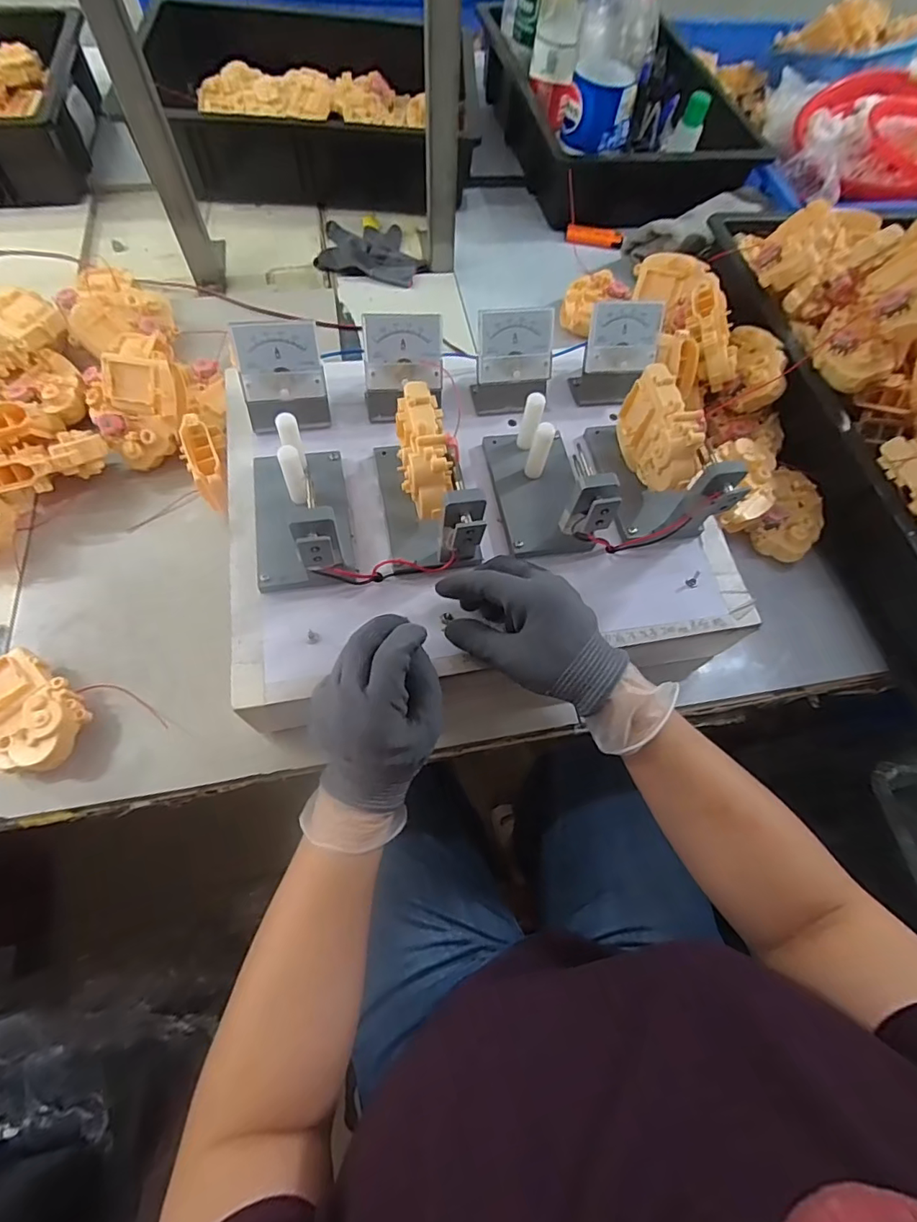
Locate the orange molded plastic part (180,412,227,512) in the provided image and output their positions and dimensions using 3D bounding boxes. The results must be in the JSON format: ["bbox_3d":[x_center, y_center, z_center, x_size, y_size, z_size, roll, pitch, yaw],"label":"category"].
[{"bbox_3d":[-0.215,-0.126,0.437,0.027,0.021,0.082,-21,83,-10],"label":"orange molded plastic part"}]

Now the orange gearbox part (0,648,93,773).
[{"bbox_3d":[-0.325,0.080,0.387,0.096,0.043,0.071,33,67,11],"label":"orange gearbox part"}]

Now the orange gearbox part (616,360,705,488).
[{"bbox_3d":[0.160,-0.135,0.412,0.031,0.075,0.094,-5,66,-6],"label":"orange gearbox part"}]

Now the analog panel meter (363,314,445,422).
[{"bbox_3d":[-0.046,-0.200,0.429,0.067,0.069,0.045,-2,65,-4],"label":"analog panel meter"}]

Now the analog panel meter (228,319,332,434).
[{"bbox_3d":[-0.140,-0.185,0.414,0.065,0.074,0.040,-9,66,-8],"label":"analog panel meter"}]

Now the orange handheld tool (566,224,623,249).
[{"bbox_3d":[0.190,-0.522,0.719,0.077,0.020,0.021,19,65,5],"label":"orange handheld tool"}]

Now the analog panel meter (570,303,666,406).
[{"bbox_3d":[0.143,-0.226,0.461,0.069,0.069,0.047,-6,66,-6],"label":"analog panel meter"}]

